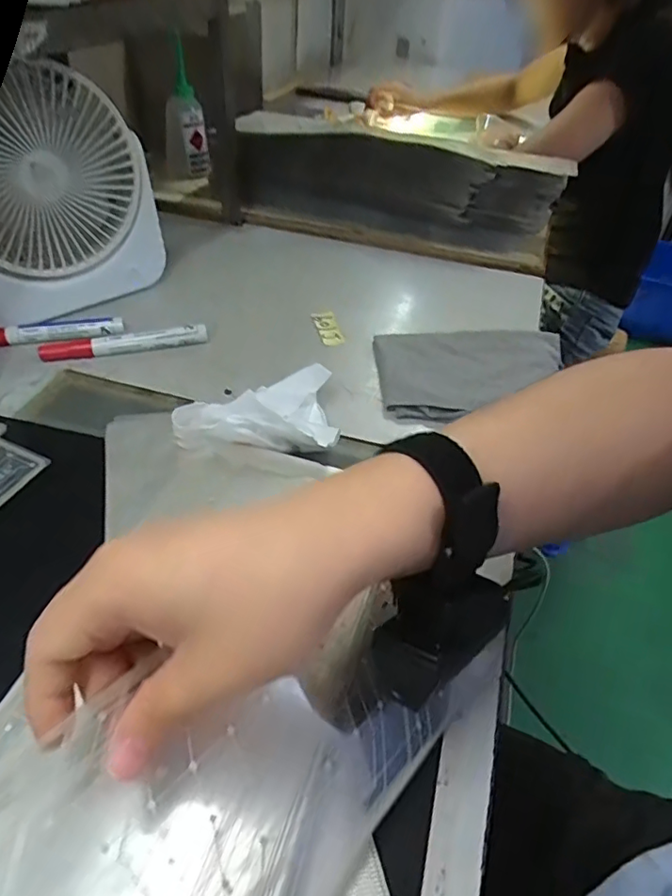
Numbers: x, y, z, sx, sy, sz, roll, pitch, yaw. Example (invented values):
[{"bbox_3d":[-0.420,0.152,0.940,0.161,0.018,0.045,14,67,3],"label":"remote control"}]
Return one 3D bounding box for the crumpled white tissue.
[{"bbox_3d":[-0.051,-0.028,0.417,0.105,0.045,0.100,5,42,2],"label":"crumpled white tissue"}]

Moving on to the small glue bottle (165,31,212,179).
[{"bbox_3d":[-0.211,-0.461,0.795,0.061,0.162,0.048,-7,42,-15],"label":"small glue bottle"}]

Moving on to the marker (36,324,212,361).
[{"bbox_3d":[-0.182,-0.091,0.500,0.138,0.018,0.015,-9,44,-13],"label":"marker"}]

